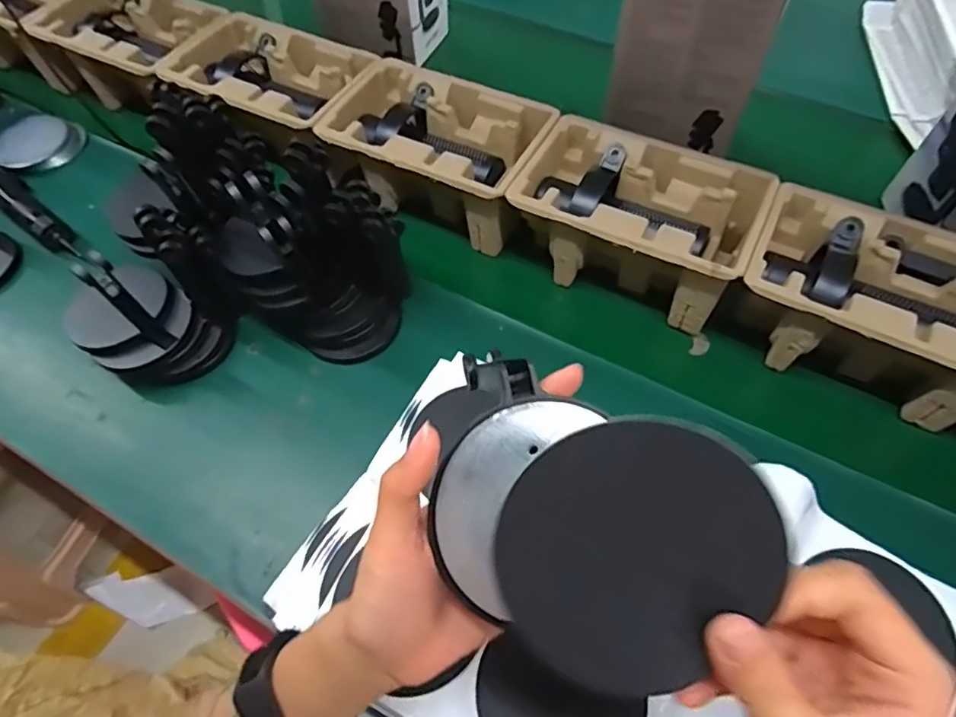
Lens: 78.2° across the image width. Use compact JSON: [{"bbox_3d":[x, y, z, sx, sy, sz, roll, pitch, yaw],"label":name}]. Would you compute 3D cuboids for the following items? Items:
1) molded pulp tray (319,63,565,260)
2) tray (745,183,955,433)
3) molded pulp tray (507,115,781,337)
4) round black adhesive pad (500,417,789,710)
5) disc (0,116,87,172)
[{"bbox_3d":[-0.050,-0.226,0.671,0.244,0.114,0.148,21,60,15],"label":"molded pulp tray"},{"bbox_3d":[0.357,-0.047,0.536,0.220,0.098,0.142,24,61,17],"label":"tray"},{"bbox_3d":[0.156,-0.138,0.600,0.229,0.097,0.141,24,61,17],"label":"molded pulp tray"},{"bbox_3d":[0.050,0.067,0.198,0.085,0.004,0.094,37,103,0],"label":"round black adhesive pad"},{"bbox_3d":[-0.574,-0.282,0.766,0.105,0.029,0.105,-37,63,-20],"label":"disc"}]

